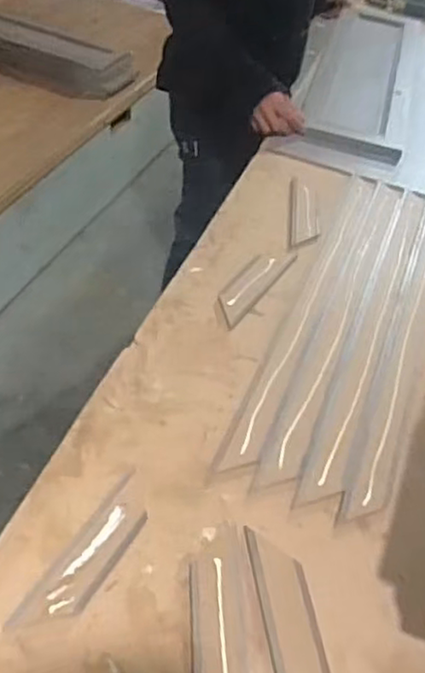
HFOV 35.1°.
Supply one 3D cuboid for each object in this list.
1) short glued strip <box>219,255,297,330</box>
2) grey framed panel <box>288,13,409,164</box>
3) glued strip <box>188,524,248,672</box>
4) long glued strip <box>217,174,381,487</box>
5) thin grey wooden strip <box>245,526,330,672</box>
[{"bbox_3d":[0.055,-0.071,0.902,0.046,0.005,0.162,29,50,19],"label":"short glued strip"},{"bbox_3d":[0.293,-0.541,1.373,0.231,0.034,0.567,13,46,5],"label":"grey framed panel"},{"bbox_3d":[0.004,0.247,0.580,0.046,0.006,0.177,2,46,-6],"label":"glued strip"},{"bbox_3d":[0.138,-0.066,0.913,0.050,0.006,0.633,20,47,11],"label":"long glued strip"},{"bbox_3d":[0.069,0.251,0.585,0.046,0.006,0.176,-3,47,-10],"label":"thin grey wooden strip"}]

